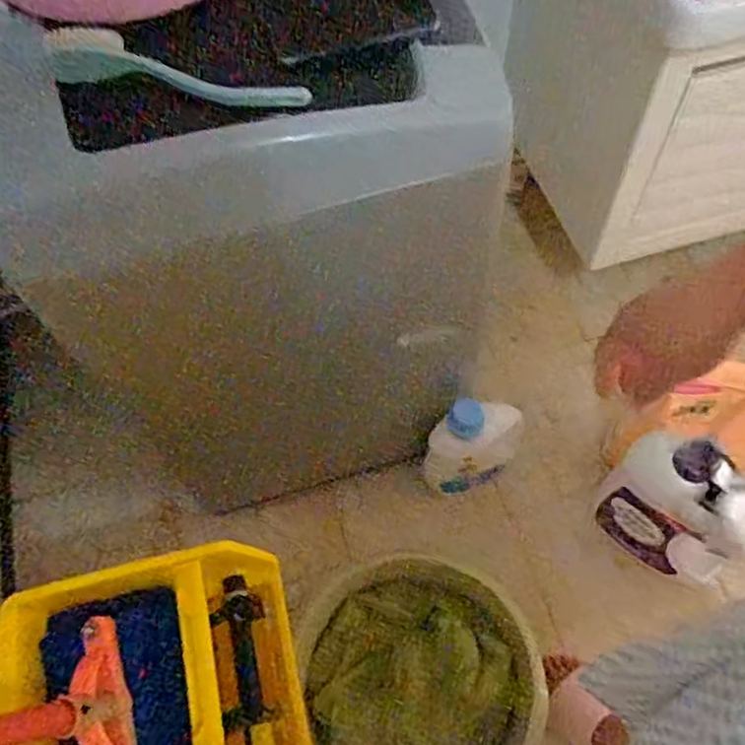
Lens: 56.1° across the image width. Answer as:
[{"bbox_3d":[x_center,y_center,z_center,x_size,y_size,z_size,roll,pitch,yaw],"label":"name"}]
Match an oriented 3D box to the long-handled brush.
[{"bbox_3d":[-0.172,-0.263,0.623,0.227,0.031,0.040,12,61,-5],"label":"long-handled brush"}]

